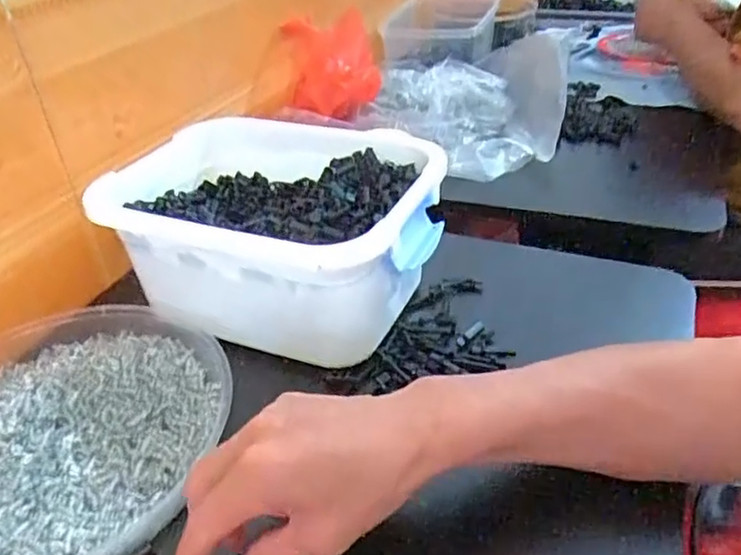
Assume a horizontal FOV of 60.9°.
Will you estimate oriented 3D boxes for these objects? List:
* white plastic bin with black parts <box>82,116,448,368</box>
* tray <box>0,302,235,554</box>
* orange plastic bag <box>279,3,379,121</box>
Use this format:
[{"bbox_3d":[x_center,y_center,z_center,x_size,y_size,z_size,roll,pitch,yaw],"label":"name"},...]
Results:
[{"bbox_3d":[-0.080,-0.039,0.520,0.264,0.112,0.176,11,37,19],"label":"white plastic bin with black parts"},{"bbox_3d":[-0.215,0.095,0.418,0.211,0.034,0.235,7,36,15],"label":"tray"},{"bbox_3d":[-0.046,-0.256,0.779,0.110,0.118,0.058,-1,35,3],"label":"orange plastic bag"}]

